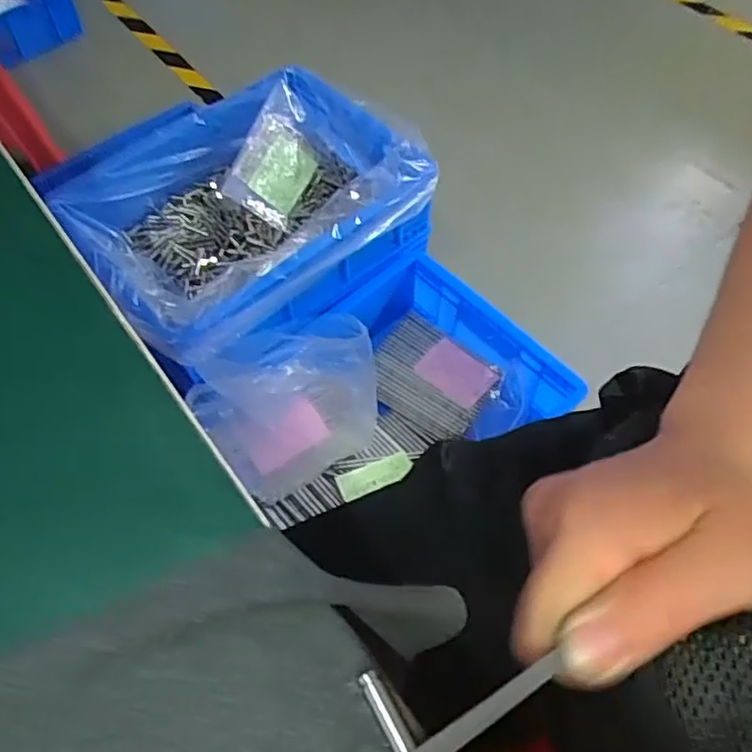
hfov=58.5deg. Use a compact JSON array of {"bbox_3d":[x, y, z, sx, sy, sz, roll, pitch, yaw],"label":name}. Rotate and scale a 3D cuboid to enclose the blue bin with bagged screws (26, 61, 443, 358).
[{"bbox_3d":[-0.156,-0.202,0.861,0.405,0.131,0.317,-34,64,-18],"label":"blue bin with bagged screws"}]

